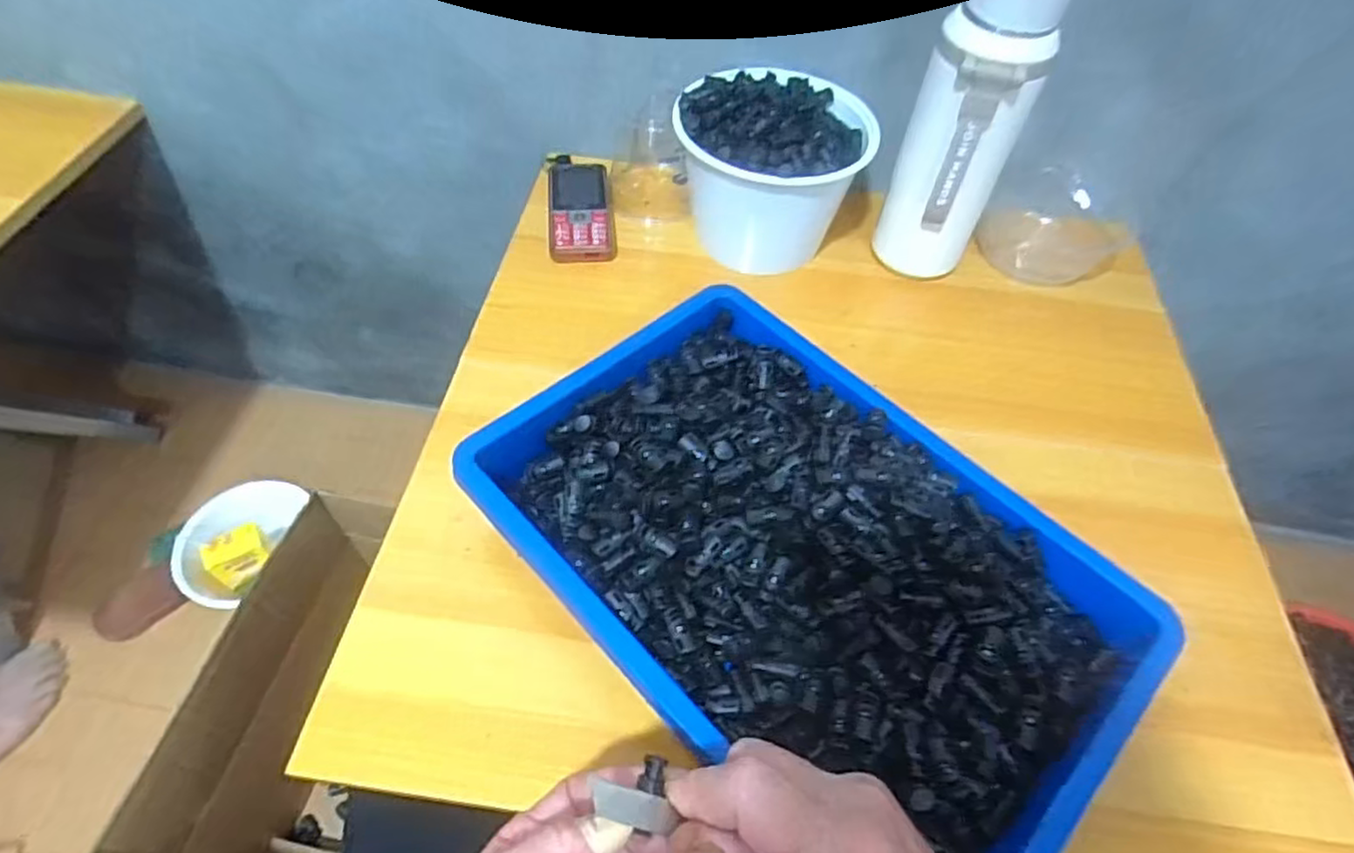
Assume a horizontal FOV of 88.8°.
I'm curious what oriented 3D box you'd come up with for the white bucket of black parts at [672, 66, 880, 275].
[{"bbox_3d":[0.082,-0.224,0.620,0.153,0.130,0.148,2,56,-3],"label":"white bucket of black parts"}]

